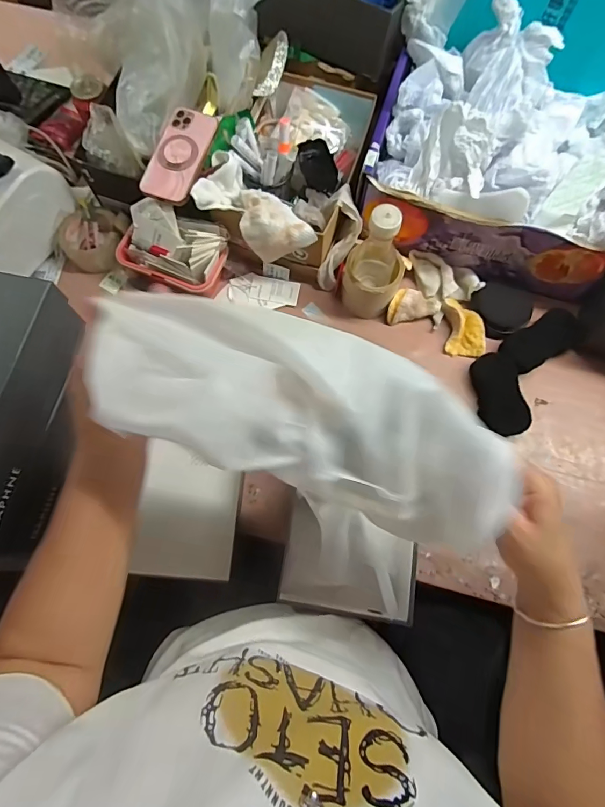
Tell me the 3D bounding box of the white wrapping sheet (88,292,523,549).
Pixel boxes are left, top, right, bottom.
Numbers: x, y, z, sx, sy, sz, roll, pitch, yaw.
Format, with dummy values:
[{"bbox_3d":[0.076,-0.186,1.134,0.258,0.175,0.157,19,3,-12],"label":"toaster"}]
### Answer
[{"bbox_3d":[-0.003,0.008,0.301,0.309,0.082,0.110,23,74,-1],"label":"white wrapping sheet"}]

